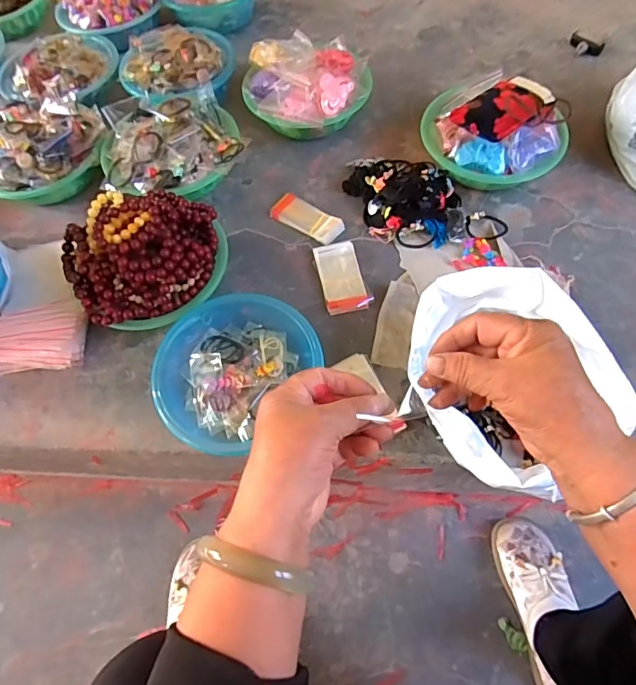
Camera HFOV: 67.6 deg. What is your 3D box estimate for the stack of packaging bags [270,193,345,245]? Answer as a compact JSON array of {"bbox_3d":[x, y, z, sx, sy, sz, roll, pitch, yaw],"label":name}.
[{"bbox_3d":[-0.019,-0.213,0.822,0.128,0.017,0.056,31,68,17],"label":"stack of packaging bags"}]

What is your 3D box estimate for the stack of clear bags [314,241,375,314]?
[{"bbox_3d":[0.039,-0.104,0.762,0.070,0.020,0.131,-12,63,-3],"label":"stack of clear bags"}]

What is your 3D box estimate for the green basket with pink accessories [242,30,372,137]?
[{"bbox_3d":[-0.019,-0.489,0.914,0.237,0.111,0.238,-3,63,2],"label":"green basket with pink accessories"}]

